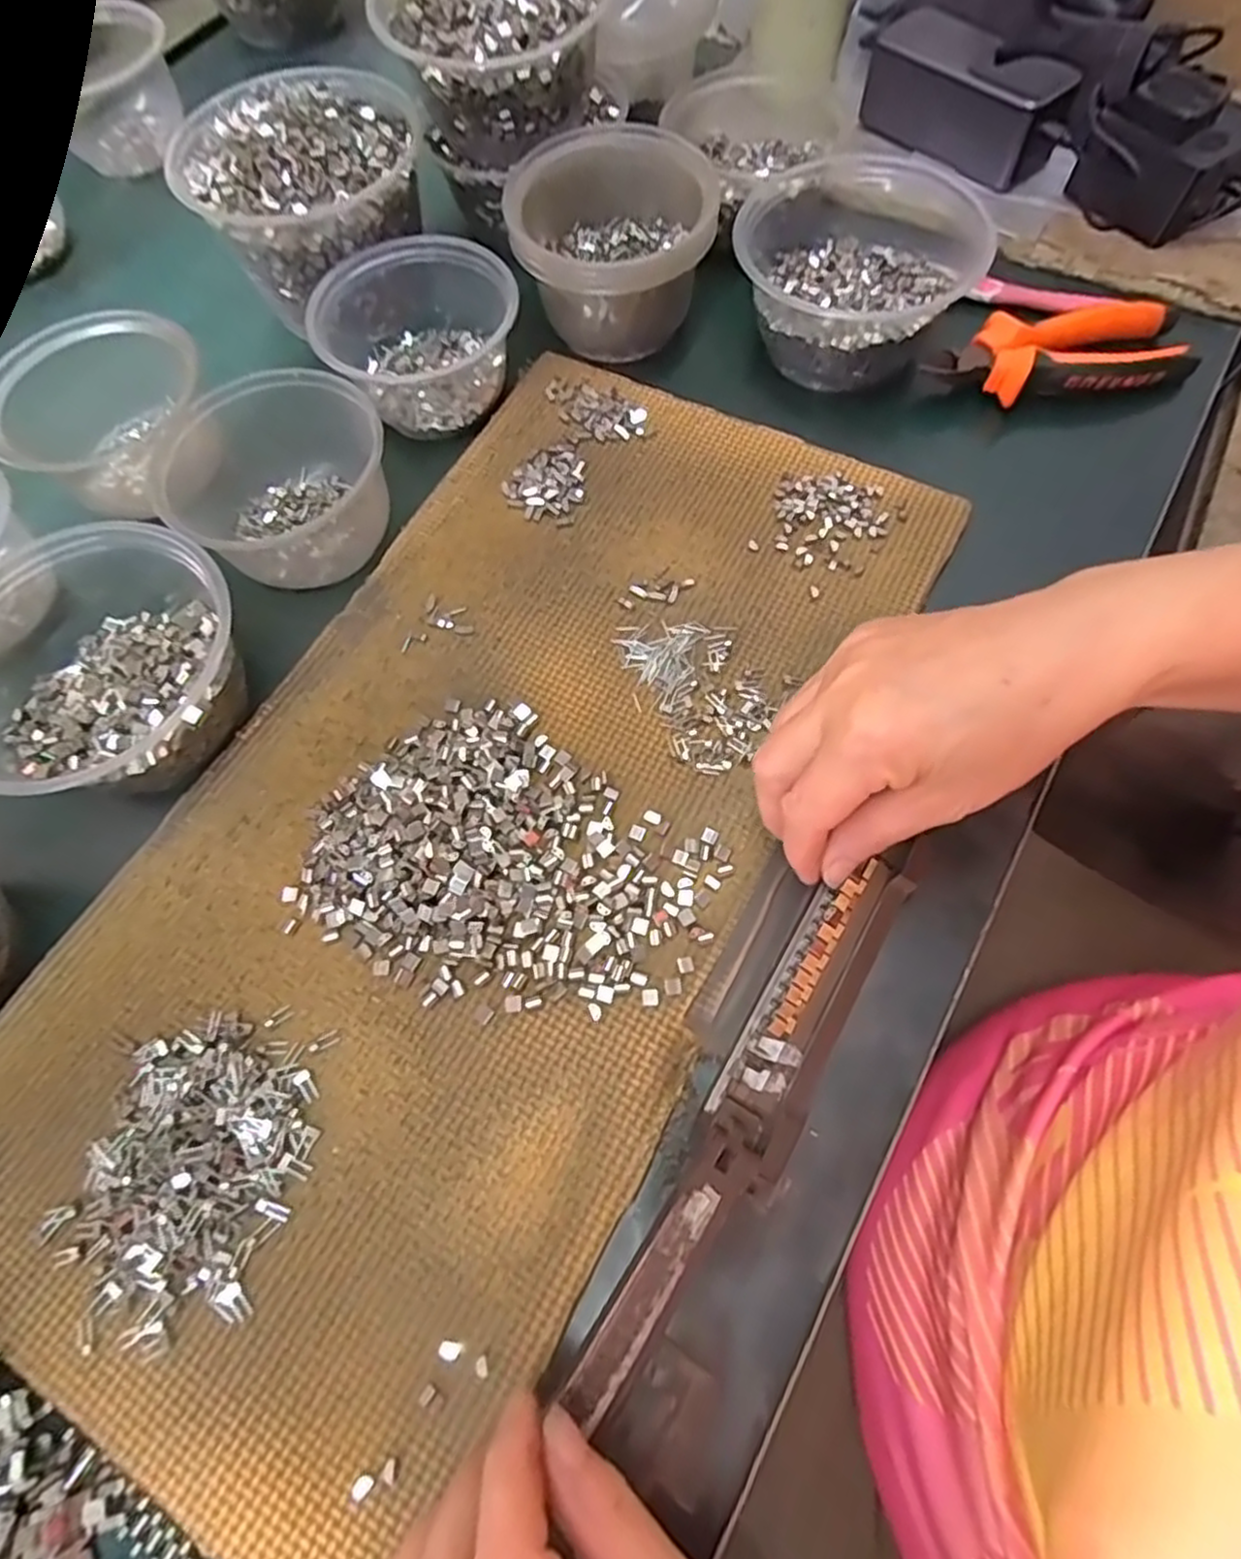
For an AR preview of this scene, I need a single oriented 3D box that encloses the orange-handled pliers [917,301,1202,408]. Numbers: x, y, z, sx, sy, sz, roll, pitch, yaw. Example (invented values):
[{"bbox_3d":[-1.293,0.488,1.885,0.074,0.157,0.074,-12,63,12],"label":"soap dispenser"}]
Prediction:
[{"bbox_3d":[0.254,-0.247,0.407,0.145,0.019,0.062,-8,68,-1],"label":"orange-handled pliers"}]

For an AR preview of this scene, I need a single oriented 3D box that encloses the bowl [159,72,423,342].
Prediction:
[{"bbox_3d":[-0.186,-0.356,0.438,0.135,0.076,0.127,-1,68,2],"label":"bowl"}]

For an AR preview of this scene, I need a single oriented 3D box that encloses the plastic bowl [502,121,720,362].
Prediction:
[{"bbox_3d":[-0.004,-0.309,0.419,0.107,0.068,0.109,-1,68,2],"label":"plastic bowl"}]

